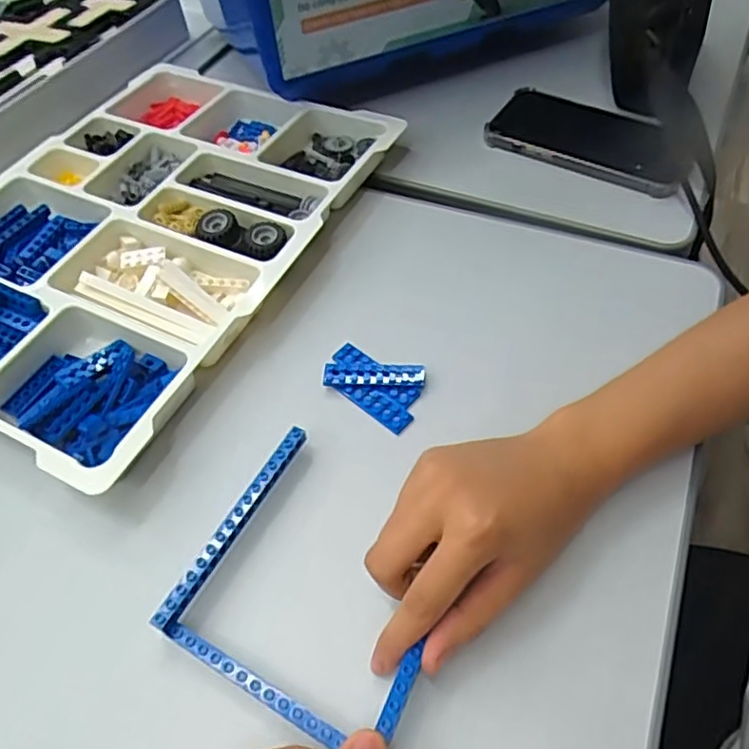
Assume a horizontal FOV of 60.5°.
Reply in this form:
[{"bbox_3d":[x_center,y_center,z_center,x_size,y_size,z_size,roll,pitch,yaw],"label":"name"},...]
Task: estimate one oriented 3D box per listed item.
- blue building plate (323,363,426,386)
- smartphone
[{"bbox_3d":[0.000,0.000,0.411,0.064,0.006,0.019,-2,53,4],"label":"blue building plate"},{"bbox_3d":[0.181,-0.200,0.542,0.160,0.018,0.082,22,58,19],"label":"smartphone"}]

